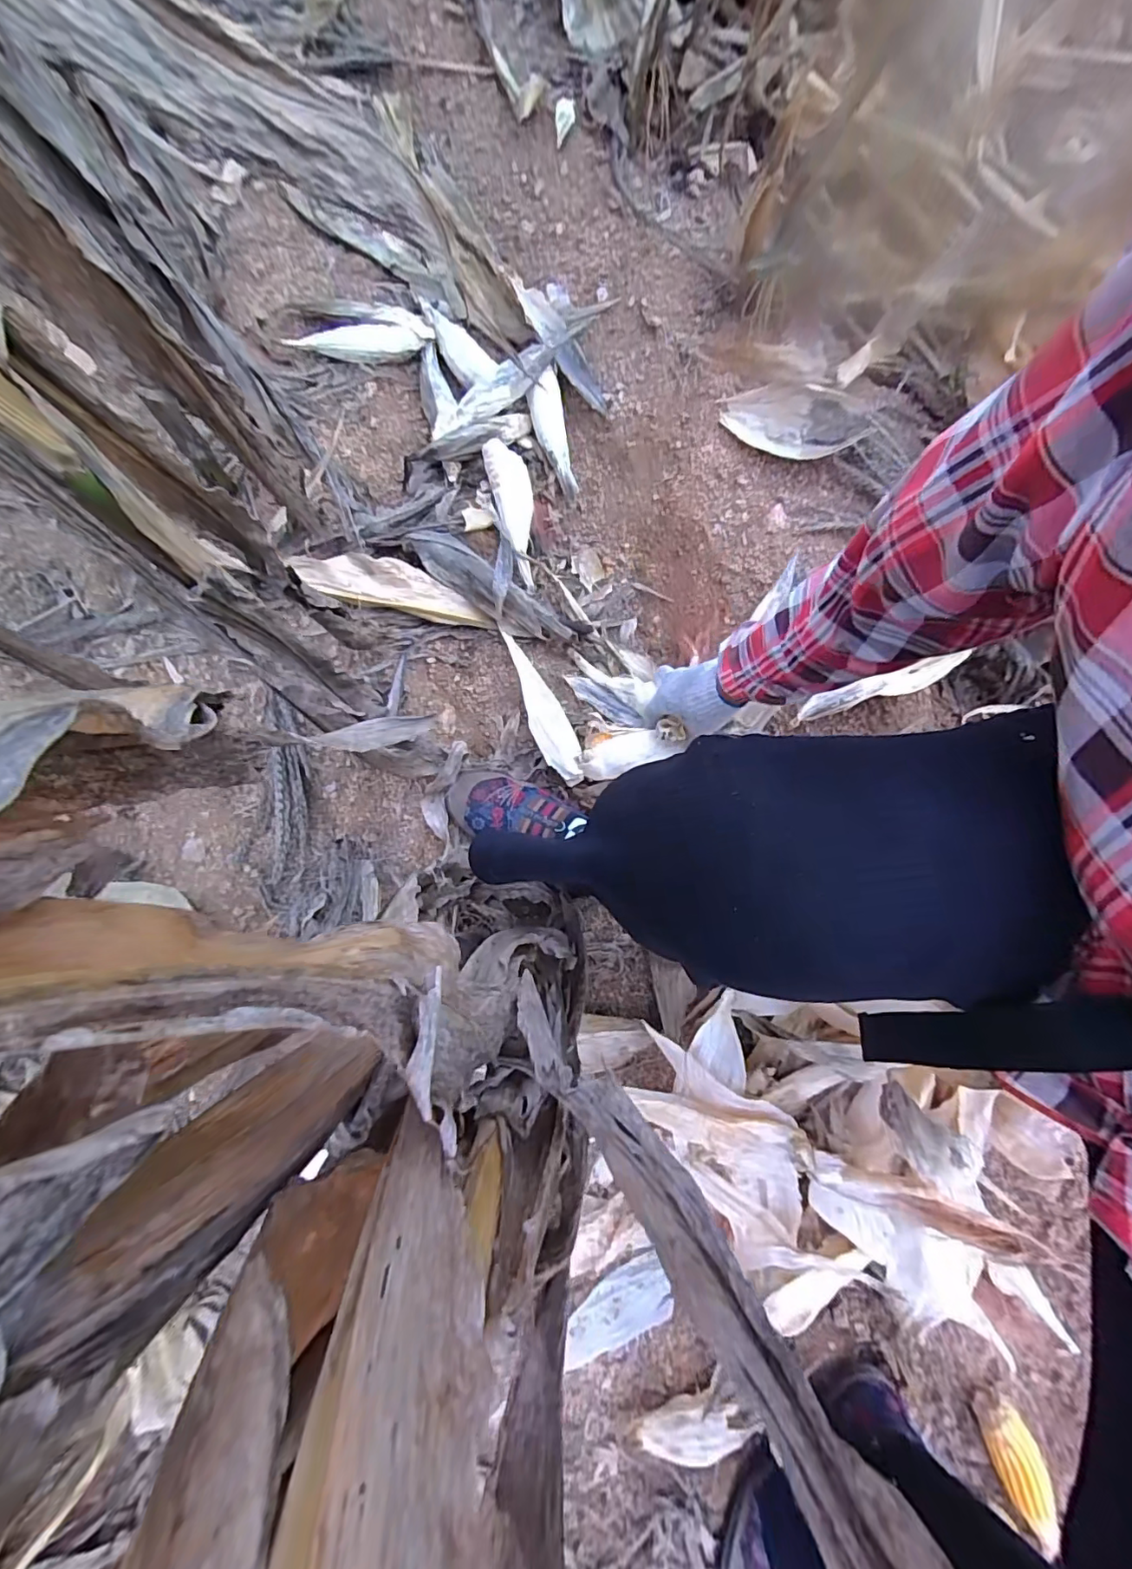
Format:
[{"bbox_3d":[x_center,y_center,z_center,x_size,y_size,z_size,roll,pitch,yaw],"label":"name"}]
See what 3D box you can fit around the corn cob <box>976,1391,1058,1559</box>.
[{"bbox_3d":[0.485,0.736,0.567,0.038,0.043,0.124,-13,78,-4],"label":"corn cob"}]

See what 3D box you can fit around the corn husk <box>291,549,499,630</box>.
[{"bbox_3d":[-0.204,-0.238,0.651,0.229,0.021,0.060,10,77,-21],"label":"corn husk"}]

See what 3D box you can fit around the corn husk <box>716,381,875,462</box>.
[{"bbox_3d":[0.301,-0.485,0.709,0.191,0.062,0.067,26,77,24],"label":"corn husk"}]

